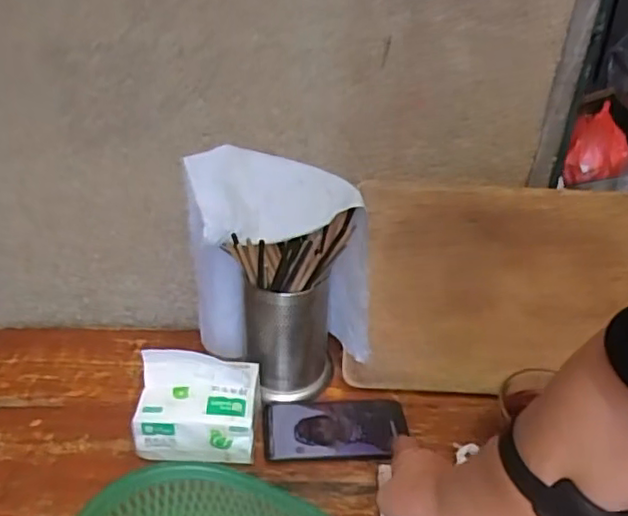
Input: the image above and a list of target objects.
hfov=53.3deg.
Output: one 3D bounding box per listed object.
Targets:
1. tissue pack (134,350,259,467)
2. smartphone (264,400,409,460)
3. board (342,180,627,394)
[{"bbox_3d":[-0.123,0.156,0.664,0.121,0.097,0.083,1,34,-2],"label":"tissue pack"},{"bbox_3d":[0.024,0.191,0.703,0.157,0.015,0.075,2,38,-8],"label":"smartphone"},{"bbox_3d":[0.223,0.037,0.739,0.339,0.242,0.015,2,2,-1],"label":"board"}]

